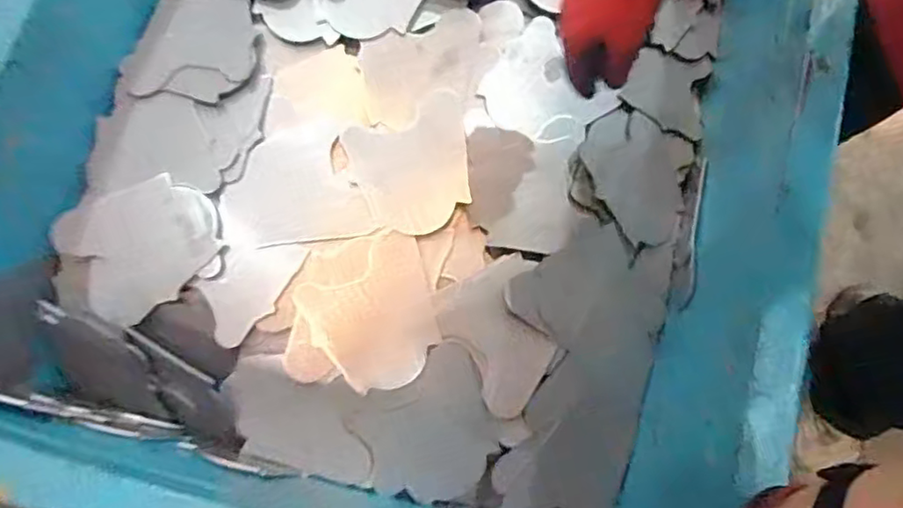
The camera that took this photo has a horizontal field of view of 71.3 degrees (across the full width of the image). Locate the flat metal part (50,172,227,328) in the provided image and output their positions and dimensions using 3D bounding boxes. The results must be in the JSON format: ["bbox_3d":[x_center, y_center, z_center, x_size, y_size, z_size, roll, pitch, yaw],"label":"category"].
[{"bbox_3d":[-0.299,-0.014,0.610,0.136,0.009,0.122,-34,87,-8],"label":"flat metal part"}]

